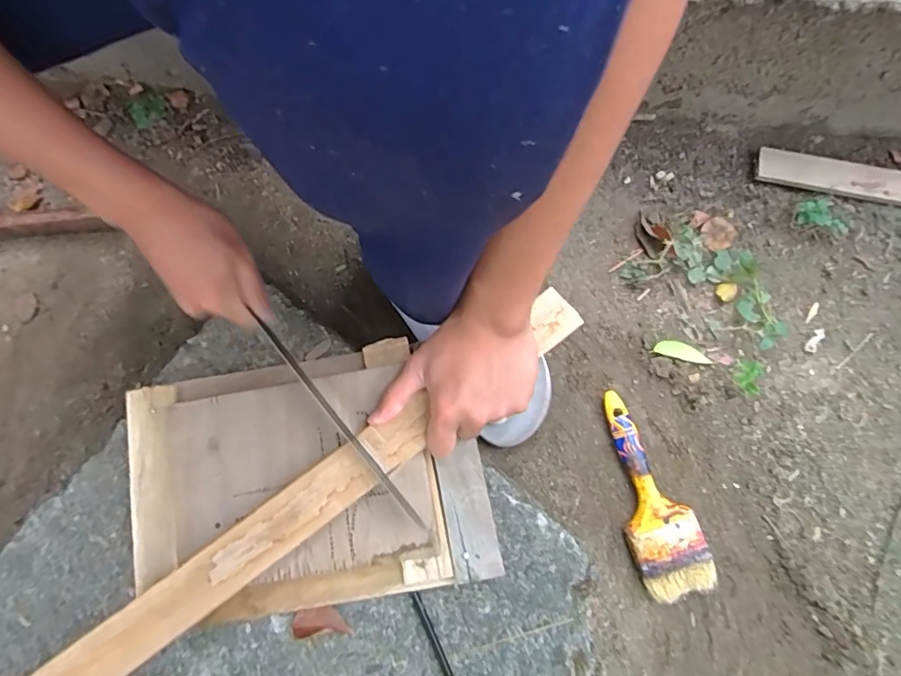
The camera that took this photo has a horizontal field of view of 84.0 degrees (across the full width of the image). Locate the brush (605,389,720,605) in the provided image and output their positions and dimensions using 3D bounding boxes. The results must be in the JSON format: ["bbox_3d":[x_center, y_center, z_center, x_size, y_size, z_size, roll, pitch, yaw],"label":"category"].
[{"bbox_3d":[0.203,0.159,0.518,0.069,0.019,0.206,-18,77,0],"label":"brush"}]

